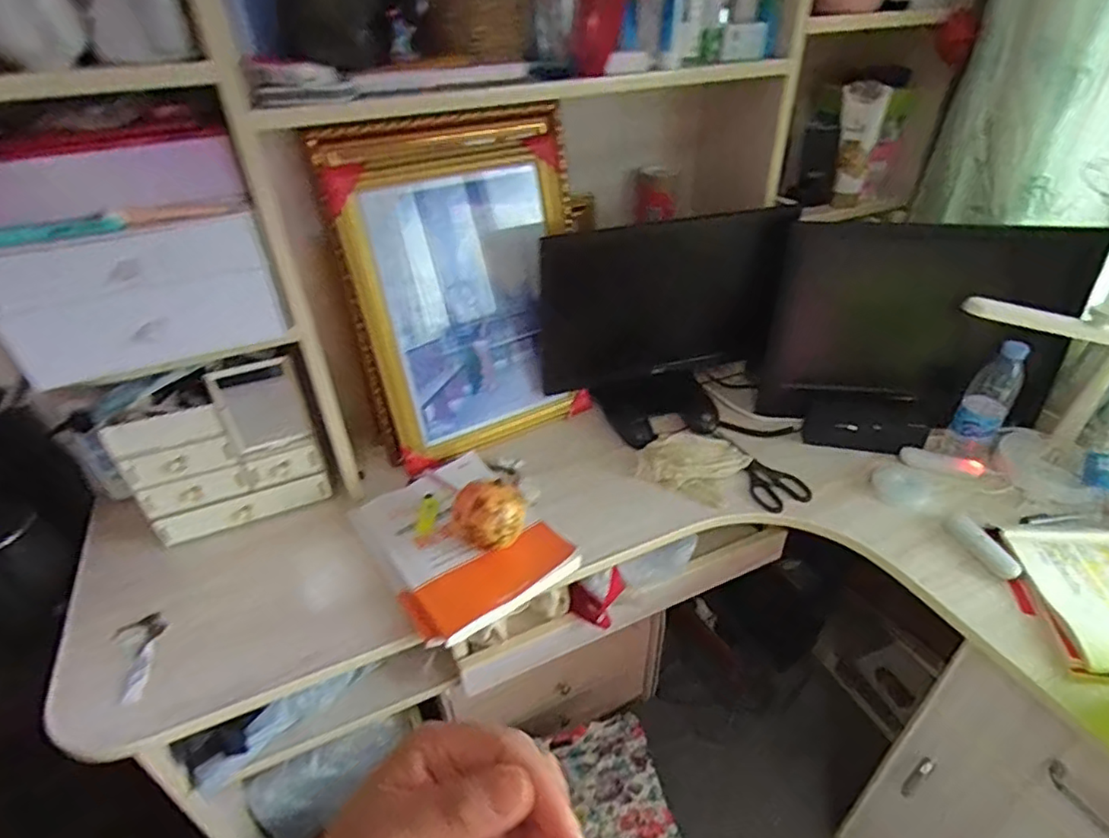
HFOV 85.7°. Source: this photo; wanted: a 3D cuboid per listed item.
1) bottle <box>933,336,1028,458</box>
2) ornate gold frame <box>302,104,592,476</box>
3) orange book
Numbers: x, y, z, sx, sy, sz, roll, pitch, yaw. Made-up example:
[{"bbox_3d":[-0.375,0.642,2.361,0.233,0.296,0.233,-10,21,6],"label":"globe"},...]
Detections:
[{"bbox_3d":[0.684,-0.031,0.950,0.071,0.197,0.055,25,45,33],"label":"bottle"},{"bbox_3d":[-0.131,-0.192,0.996,0.402,0.561,0.060,-21,27,-23],"label":"ornate gold frame"},{"bbox_3d":[-0.136,0.167,0.863,0.219,0.030,0.298,-25,42,-26],"label":"orange book"}]

